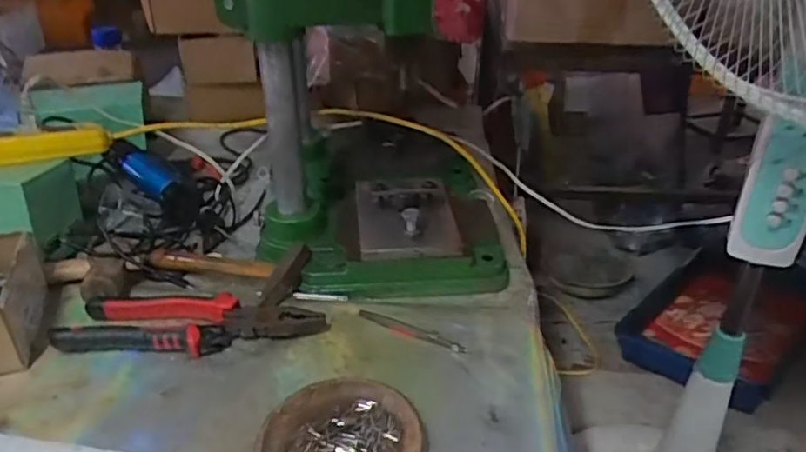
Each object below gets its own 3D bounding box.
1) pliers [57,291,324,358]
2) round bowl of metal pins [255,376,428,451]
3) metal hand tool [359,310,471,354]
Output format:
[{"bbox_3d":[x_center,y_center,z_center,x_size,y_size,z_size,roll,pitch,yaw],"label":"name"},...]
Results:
[{"bbox_3d":[-0.180,0.088,0.536,0.217,0.024,0.057,1,31,2],"label":"pliers"},{"bbox_3d":[-0.043,0.154,0.430,0.113,0.015,0.110,0,31,0],"label":"round bowl of metal pins"},{"bbox_3d":[0.008,0.093,0.541,0.105,0.005,0.012,15,34,24],"label":"metal hand tool"}]

